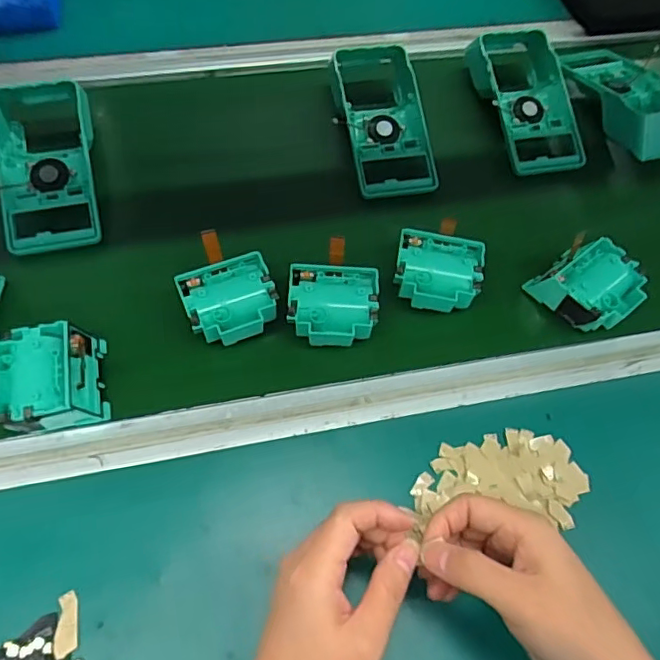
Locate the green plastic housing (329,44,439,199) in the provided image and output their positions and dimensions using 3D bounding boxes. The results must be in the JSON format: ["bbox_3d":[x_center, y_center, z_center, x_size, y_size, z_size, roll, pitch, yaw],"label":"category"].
[{"bbox_3d":[0.054,-0.228,0.588,0.088,0.044,0.187,-6,61,-7],"label":"green plastic housing"}]

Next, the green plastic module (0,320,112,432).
[{"bbox_3d":[-0.218,0.037,0.424,0.080,0.039,0.076,-11,61,-10],"label":"green plastic module"}]

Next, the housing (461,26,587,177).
[{"bbox_3d":[0.217,-0.258,0.613,0.088,0.043,0.188,-7,61,-8],"label":"housing"}]

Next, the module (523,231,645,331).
[{"bbox_3d":[0.234,-0.037,0.498,0.076,0.040,0.078,-29,66,-19],"label":"module"}]

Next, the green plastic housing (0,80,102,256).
[{"bbox_3d":[-0.275,-0.164,0.545,0.088,0.056,0.197,-11,61,-10],"label":"green plastic housing"}]

